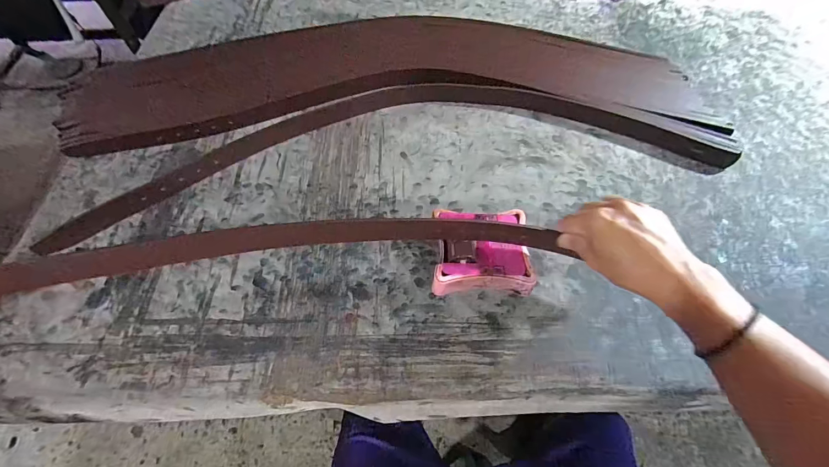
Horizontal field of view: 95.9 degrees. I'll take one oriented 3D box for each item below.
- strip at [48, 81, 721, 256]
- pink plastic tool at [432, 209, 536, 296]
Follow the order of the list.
[{"bbox_3d":[-0.008,-0.144,0.567,0.910,0.028,0.247,-9,57,-6],"label":"strip"},{"bbox_3d":[0.081,0.024,0.463,0.113,0.039,0.104,1,60,1],"label":"pink plastic tool"}]

